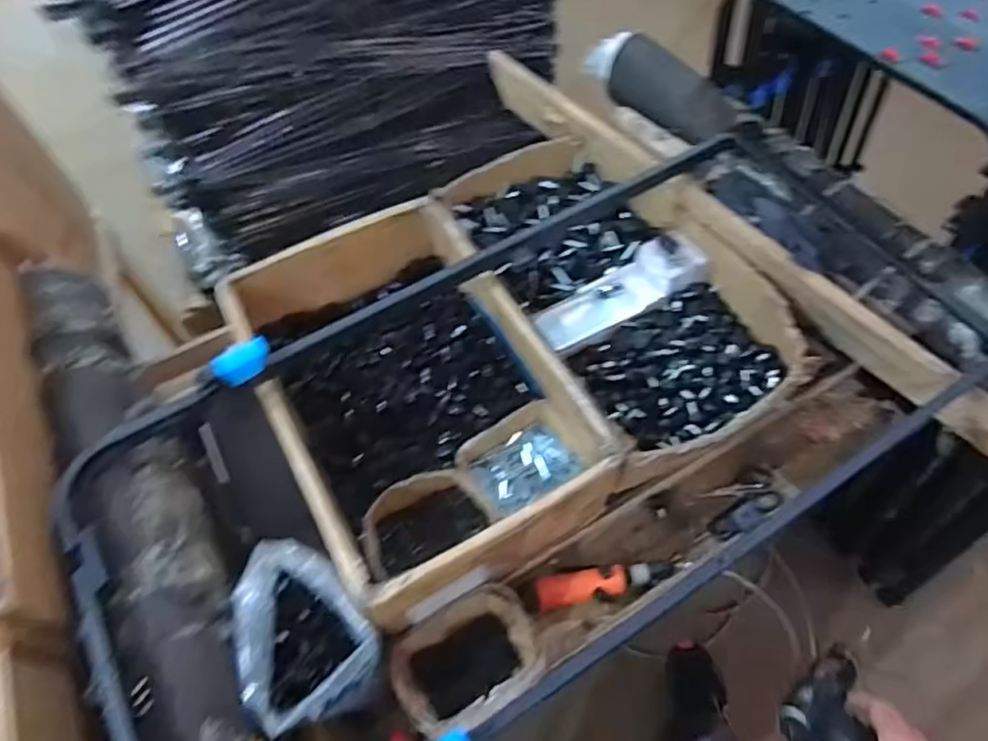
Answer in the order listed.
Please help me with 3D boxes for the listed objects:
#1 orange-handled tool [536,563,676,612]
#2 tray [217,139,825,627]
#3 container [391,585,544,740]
[{"bbox_3d":[0.147,0.283,0.837,0.176,0.033,0.039,-9,58,-3],"label":"orange-handled tool"},{"bbox_3d":[0.033,-0.058,0.925,0.692,0.162,0.568,-28,61,-14],"label":"tray"},{"bbox_3d":[-0.032,0.349,0.764,0.175,0.088,0.126,-31,62,-16],"label":"container"}]

